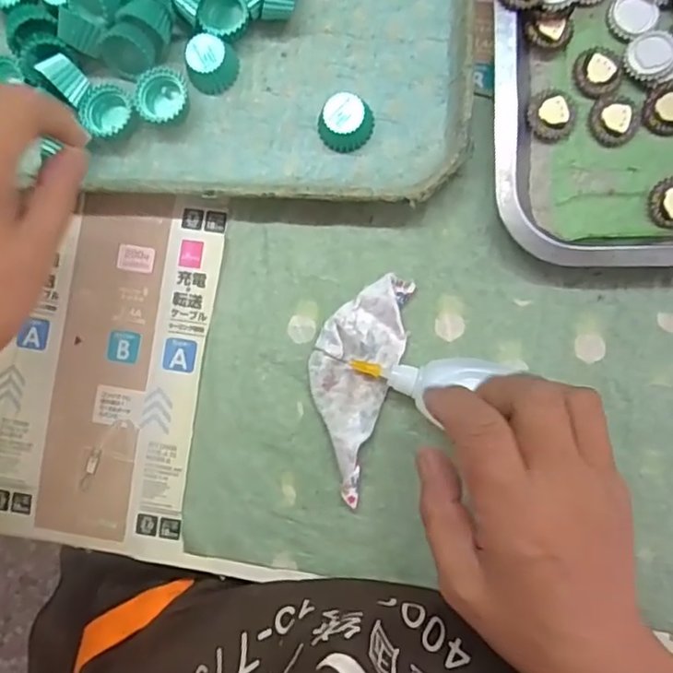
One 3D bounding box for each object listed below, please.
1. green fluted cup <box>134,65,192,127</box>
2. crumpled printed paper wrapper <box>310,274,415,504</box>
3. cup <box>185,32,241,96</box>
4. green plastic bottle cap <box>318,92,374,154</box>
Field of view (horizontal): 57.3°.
[{"bbox_3d":[-0.104,-0.144,0.369,0.031,0.015,0.030,0,89,4],"label":"green fluted cup"},{"bbox_3d":[0.007,0.026,0.361,0.049,0.014,0.131,17,90,4],"label":"crumpled printed paper wrapper"},{"bbox_3d":[-0.074,-0.162,0.365,0.030,0.019,0.027,-28,87,3],"label":"cup"},{"bbox_3d":[0.005,-0.125,0.359,0.031,0.018,0.027,10,89,4],"label":"green plastic bottle cap"}]

